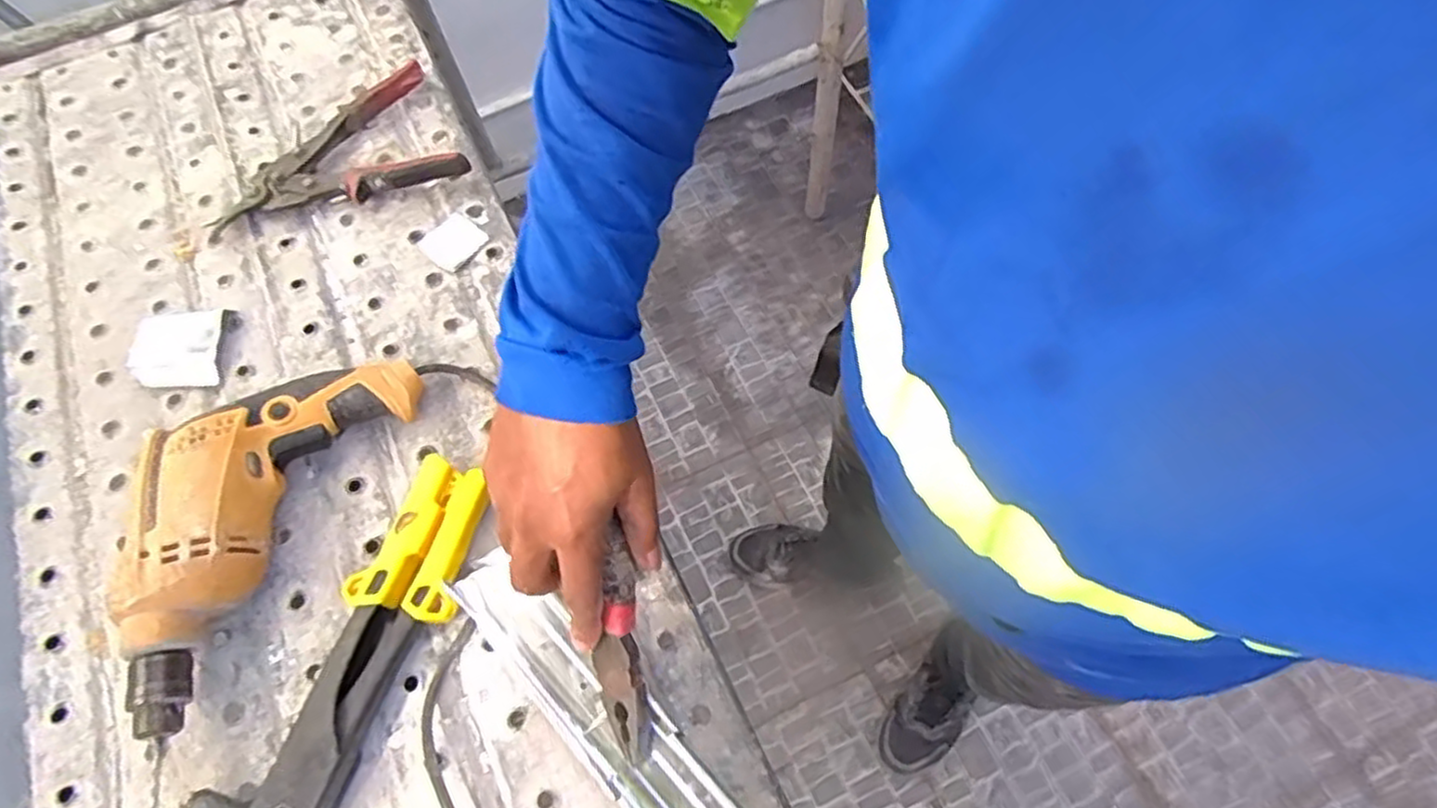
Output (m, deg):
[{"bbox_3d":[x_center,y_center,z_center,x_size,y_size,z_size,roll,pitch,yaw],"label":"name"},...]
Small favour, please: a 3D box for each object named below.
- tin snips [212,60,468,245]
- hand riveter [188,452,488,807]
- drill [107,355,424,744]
[{"bbox_3d":[-0.343,-0.211,0.650,0.214,0.031,0.136,-26,66,-9],"label":"tin snips"},{"bbox_3d":[-0.218,0.150,0.465,0.073,0.031,0.239,23,67,13],"label":"hand riveter"},{"bbox_3d":[-0.320,0.062,0.494,0.122,0.067,0.266,21,67,12],"label":"drill"}]

